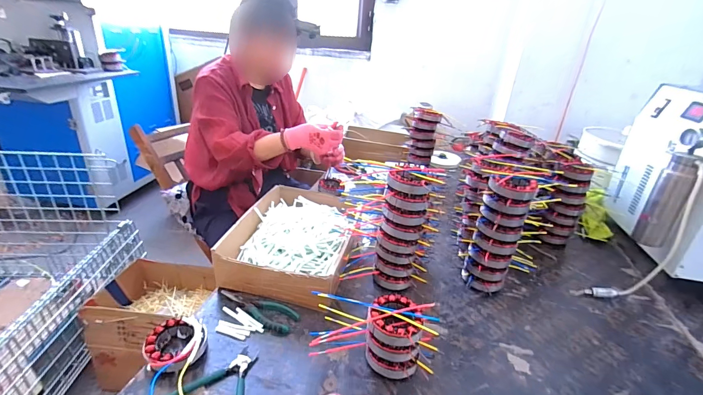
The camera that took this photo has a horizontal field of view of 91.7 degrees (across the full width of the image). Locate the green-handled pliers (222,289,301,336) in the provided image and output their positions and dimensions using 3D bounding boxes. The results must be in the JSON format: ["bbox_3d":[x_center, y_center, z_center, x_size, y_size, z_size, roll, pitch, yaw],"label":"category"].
[{"bbox_3d":[-0.176,0.204,0.638,0.159,0.018,0.058,16,28,22],"label":"green-handled pliers"}]

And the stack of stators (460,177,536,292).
[{"bbox_3d":[0.303,0.078,0.712,0.089,0.246,0.086,16,28,22],"label":"stack of stators"}]

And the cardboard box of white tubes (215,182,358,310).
[{"bbox_3d":[-0.121,0.092,0.791,0.242,0.093,0.353,9,26,8],"label":"cardboard box of white tubes"}]

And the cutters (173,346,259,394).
[{"bbox_3d":[-0.183,0.274,0.492,0.118,0.011,0.134,15,28,21],"label":"cutters"}]

